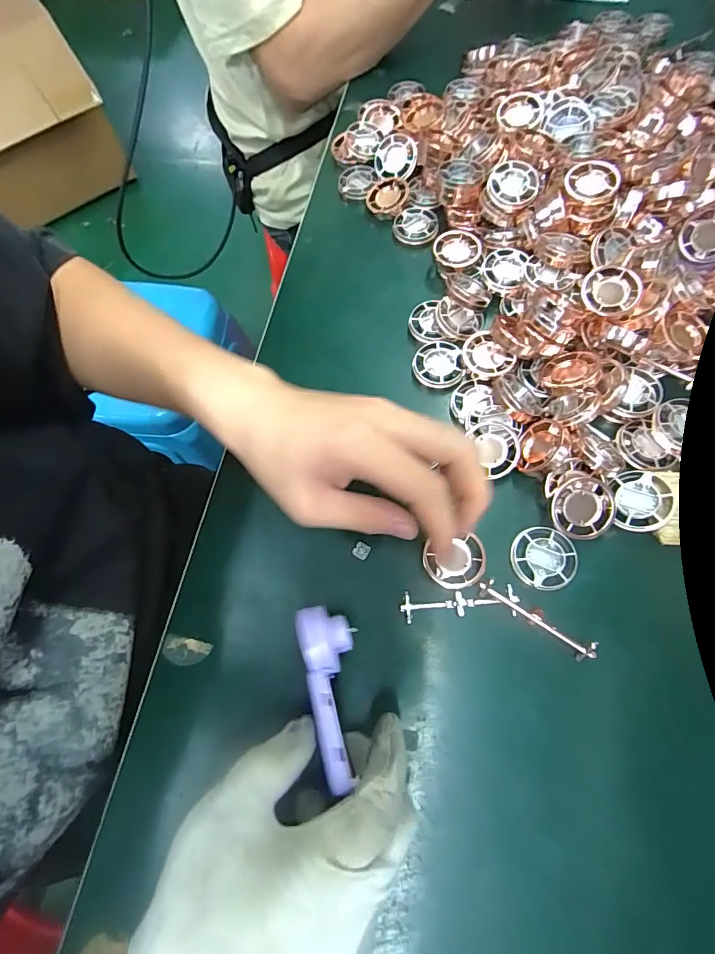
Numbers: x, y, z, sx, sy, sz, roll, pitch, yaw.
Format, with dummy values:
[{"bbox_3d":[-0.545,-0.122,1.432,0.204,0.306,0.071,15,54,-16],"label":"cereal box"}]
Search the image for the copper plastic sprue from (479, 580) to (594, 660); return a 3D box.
[{"bbox_3d":[0.106,0.084,0.257,0.071,0.016,0.011,31,74,13],"label":"copper plastic sprue"}]

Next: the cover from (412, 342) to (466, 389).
[{"bbox_3d":[0.061,-0.084,0.328,0.036,0.007,0.041,-6,69,0],"label":"cover"}]

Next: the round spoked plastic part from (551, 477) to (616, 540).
[{"bbox_3d":[0.142,0.020,0.271,0.037,0.004,0.037,-1,85,18],"label":"round spoked plastic part"}]

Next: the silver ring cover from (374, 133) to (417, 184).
[{"bbox_3d":[0.036,-0.295,0.398,0.042,0.009,0.040,42,106,12],"label":"silver ring cover"}]

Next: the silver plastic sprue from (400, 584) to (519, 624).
[{"bbox_3d":[0.062,0.079,0.266,0.071,0.007,0.018,-4,69,1],"label":"silver plastic sprue"}]

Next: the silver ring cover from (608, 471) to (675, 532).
[{"bbox_3d":[0.179,0.014,0.270,0.033,0.006,0.039,-6,66,27],"label":"silver ring cover"}]

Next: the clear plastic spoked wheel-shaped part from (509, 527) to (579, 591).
[{"bbox_3d":[0.117,0.052,0.271,0.039,0.010,0.038,-1,69,2],"label":"clear plastic spoked wheel-shaped part"}]

